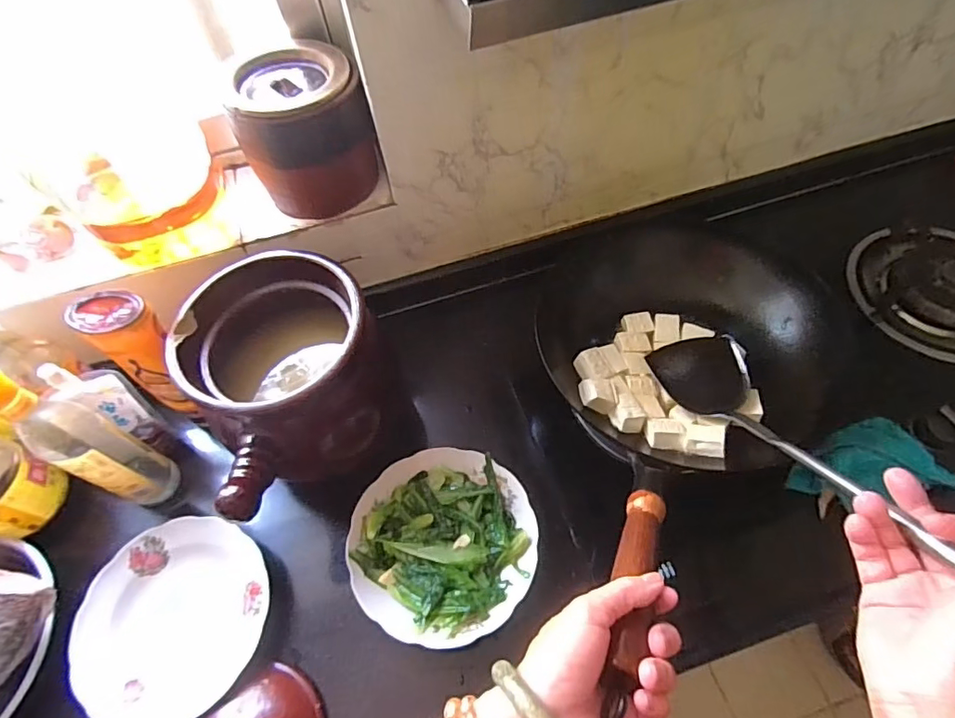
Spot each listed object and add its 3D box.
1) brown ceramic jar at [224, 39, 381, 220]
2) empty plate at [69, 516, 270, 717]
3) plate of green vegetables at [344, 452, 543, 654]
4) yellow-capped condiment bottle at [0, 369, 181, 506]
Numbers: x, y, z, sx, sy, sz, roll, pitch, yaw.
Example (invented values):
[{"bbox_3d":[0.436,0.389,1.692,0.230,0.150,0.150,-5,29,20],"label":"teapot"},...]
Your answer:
[{"bbox_3d":[-0.195,-0.269,0.614,0.138,0.140,0.140,-16,60,-6],"label":"brown ceramic jar"},{"bbox_3d":[-0.310,0.268,0.555,0.185,0.039,0.188,-2,59,3],"label":"empty plate"},{"bbox_3d":[-0.037,0.197,0.575,0.194,0.053,0.193,-2,59,3],"label":"plate of green vegetables"},{"bbox_3d":[-0.418,0.089,0.560,0.063,0.264,0.061,20,63,15],"label":"yellow-capped condiment bottle"}]

